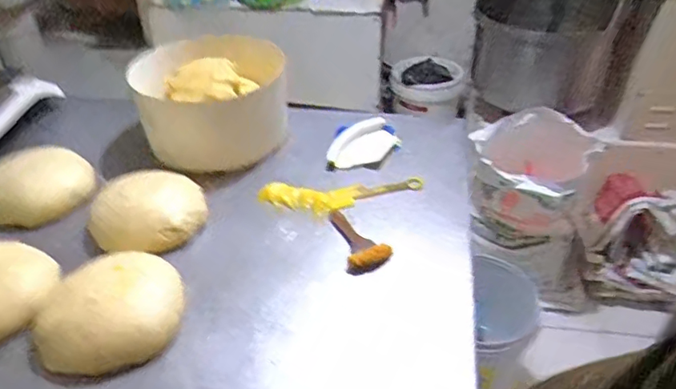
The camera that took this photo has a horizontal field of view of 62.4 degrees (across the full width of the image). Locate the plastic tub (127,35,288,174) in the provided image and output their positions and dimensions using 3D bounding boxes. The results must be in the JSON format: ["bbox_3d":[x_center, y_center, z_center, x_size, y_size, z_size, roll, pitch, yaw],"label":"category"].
[{"bbox_3d":[-0.239,-0.205,1.111,0.268,0.169,0.314,-3,36,0],"label":"plastic tub"}]

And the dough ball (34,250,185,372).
[{"bbox_3d":[-0.297,0.149,0.729,0.182,0.074,0.159,-12,37,-11],"label":"dough ball"}]

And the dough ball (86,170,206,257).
[{"bbox_3d":[-0.300,0.019,0.876,0.177,0.062,0.175,-2,36,2],"label":"dough ball"}]

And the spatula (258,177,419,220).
[{"bbox_3d":[0.007,0.001,0.936,0.275,0.020,0.074,-4,36,-1],"label":"spatula"}]

